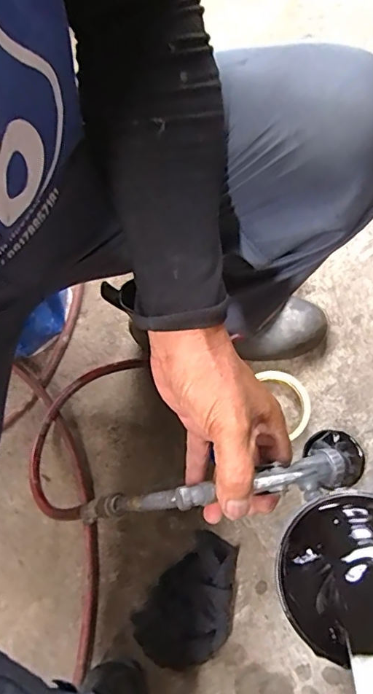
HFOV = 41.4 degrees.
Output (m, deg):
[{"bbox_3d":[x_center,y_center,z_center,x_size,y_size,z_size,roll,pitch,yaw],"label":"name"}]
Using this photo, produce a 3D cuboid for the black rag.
[{"bbox_3d":[0.010,0.320,0.611,0.104,0.040,0.162,37,82,16],"label":"black rag"}]

